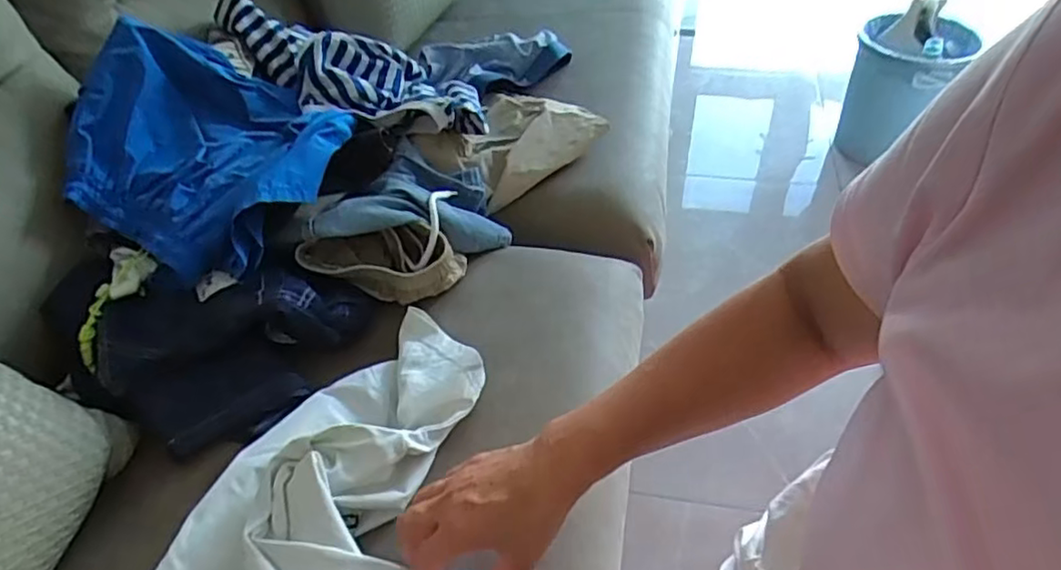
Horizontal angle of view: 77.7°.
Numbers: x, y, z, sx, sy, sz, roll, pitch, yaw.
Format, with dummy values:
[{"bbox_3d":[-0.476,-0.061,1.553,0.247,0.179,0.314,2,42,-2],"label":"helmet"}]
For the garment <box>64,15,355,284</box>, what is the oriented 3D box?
[{"bbox_3d":[-0.318,-0.150,0.655,0.262,0.123,0.229,26,52,26],"label":"garment"}]

